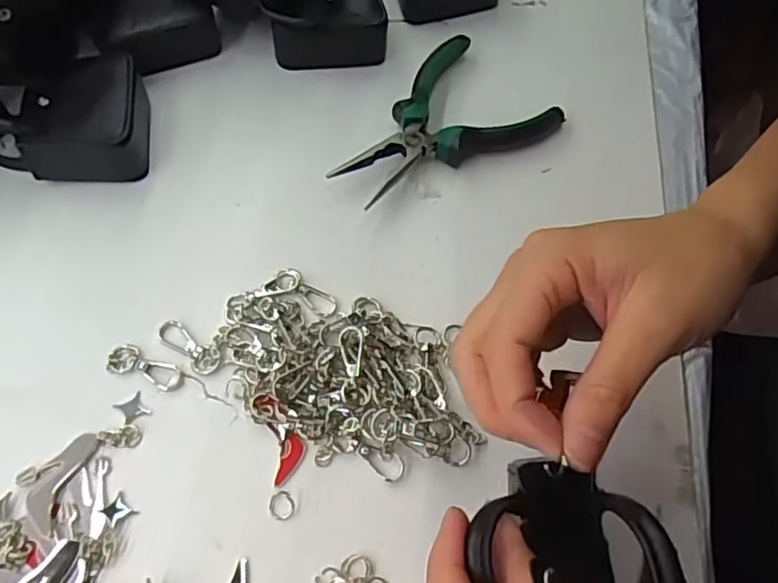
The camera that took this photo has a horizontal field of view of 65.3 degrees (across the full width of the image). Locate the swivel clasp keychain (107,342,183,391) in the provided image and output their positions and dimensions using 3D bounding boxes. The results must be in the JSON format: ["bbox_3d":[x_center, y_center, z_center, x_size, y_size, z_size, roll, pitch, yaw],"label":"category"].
[{"bbox_3d":[-0.125,0.038,0.310,0.040,0.004,0.016,20,61,7],"label":"swivel clasp keychain"}]

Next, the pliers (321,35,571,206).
[{"bbox_3d":[0.032,-0.102,0.390,0.145,0.024,0.095,-39,70,-23],"label":"pliers"}]

